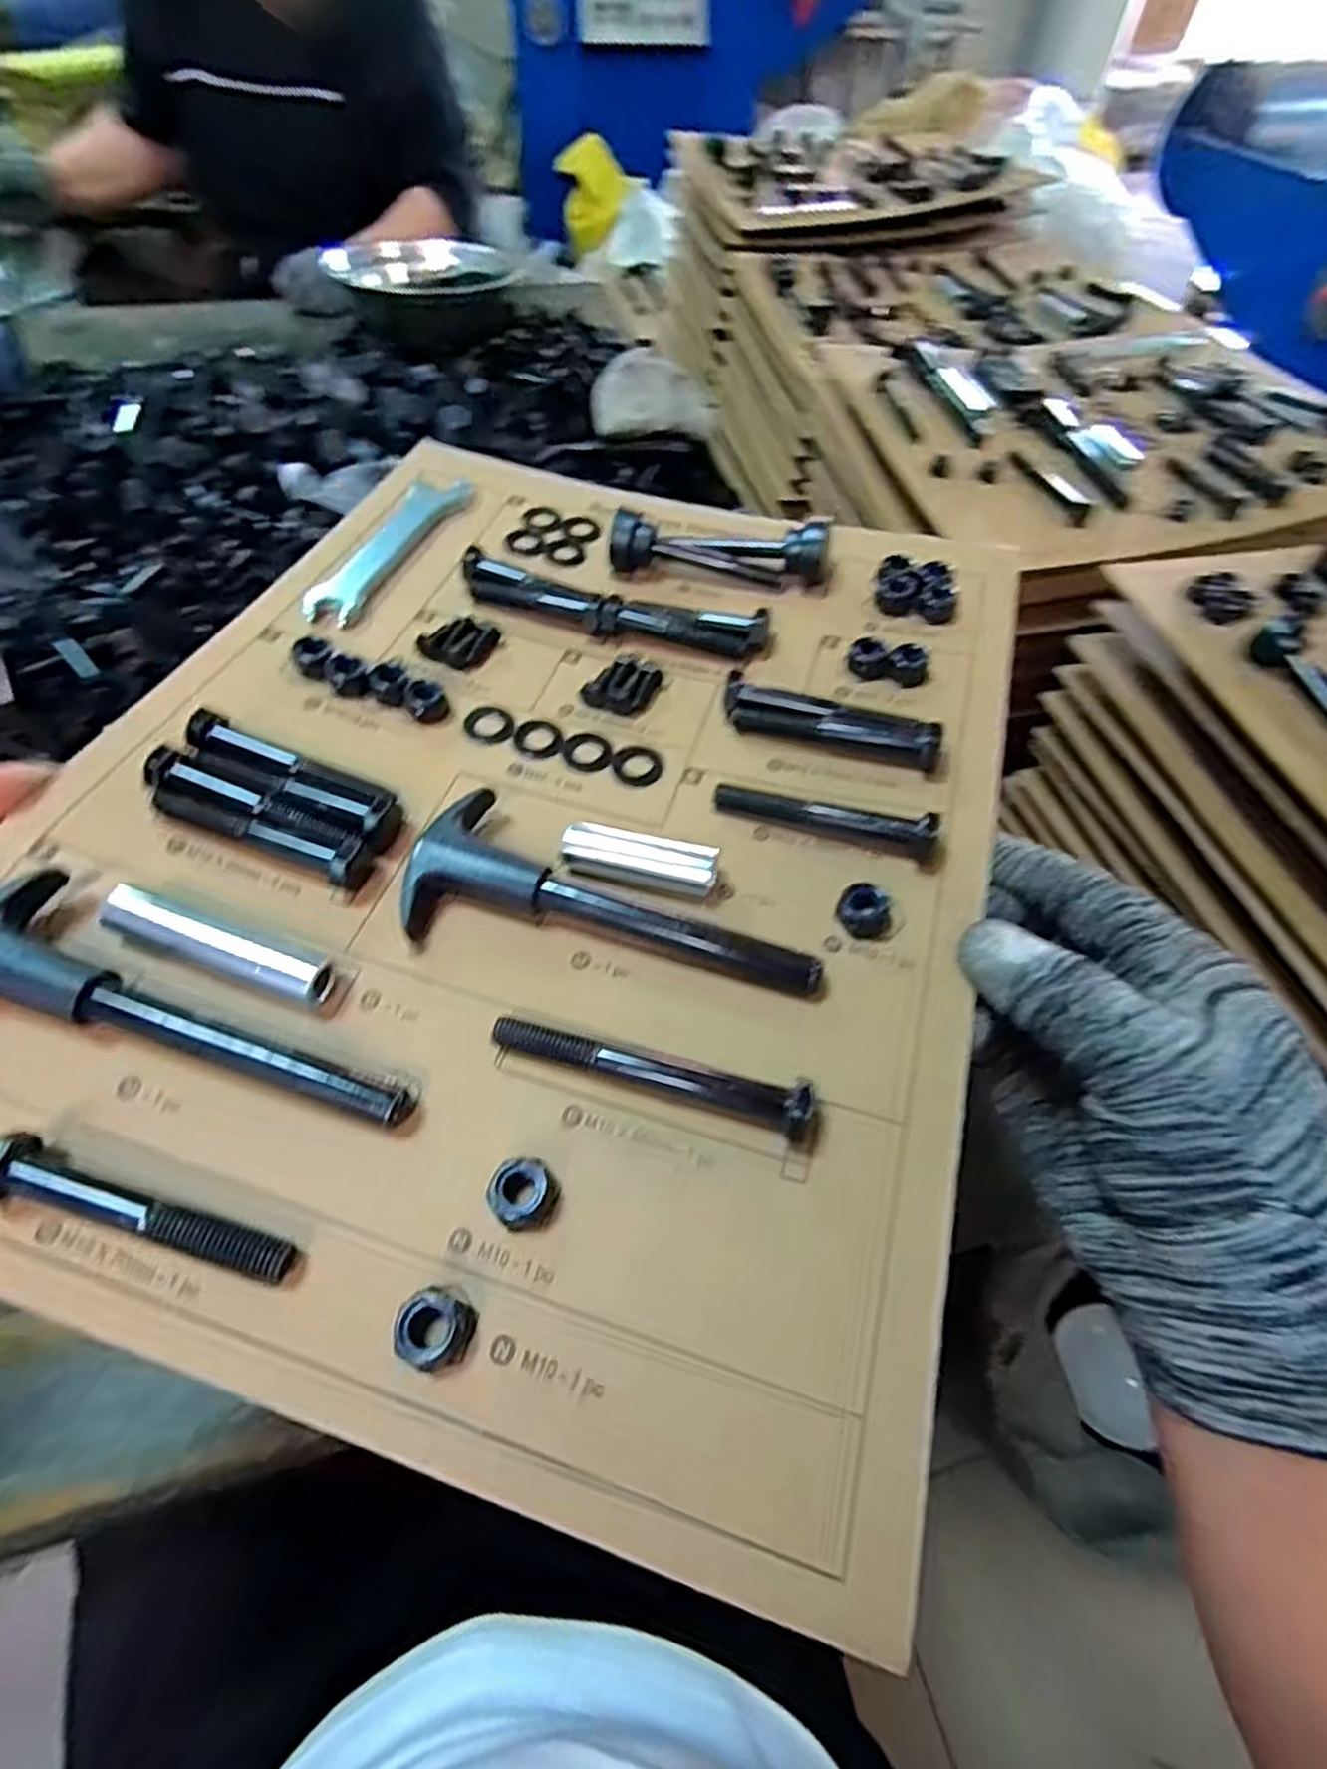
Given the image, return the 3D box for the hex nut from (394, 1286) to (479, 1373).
[{"bbox_3d":[-0.053,0.103,0.175,0.016,0.009,0.017,10,55,5],"label":"hex nut"}]

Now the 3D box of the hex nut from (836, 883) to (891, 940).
[{"bbox_3d":[0.063,0.009,0.233,0.017,0.013,0.012,28,59,16],"label":"hex nut"}]

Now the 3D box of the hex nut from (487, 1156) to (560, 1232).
[{"bbox_3d":[-0.036,0.079,0.191,0.015,0.010,0.016,39,62,22],"label":"hex nut"}]

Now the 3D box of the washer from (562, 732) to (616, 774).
[{"bbox_3d":[-0.028,-0.051,0.282,0.019,0.004,0.020,8,55,3],"label":"washer"}]

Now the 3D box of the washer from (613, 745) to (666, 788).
[{"bbox_3d":[-0.010,-0.045,0.278,0.019,0.004,0.019,11,56,6],"label":"washer"}]

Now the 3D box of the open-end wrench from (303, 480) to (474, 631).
[{"bbox_3d":[-0.121,-0.153,0.336,0.028,0.005,0.112,14,56,7],"label":"open-end wrench"}]

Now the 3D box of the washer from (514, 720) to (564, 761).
[{"bbox_3d":[-0.047,-0.056,0.284,0.018,0.004,0.020,-2,55,-3],"label":"washer"}]

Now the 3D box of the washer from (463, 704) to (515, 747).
[{"bbox_3d":[-0.066,-0.062,0.288,0.020,0.004,0.018,24,58,14],"label":"washer"}]

